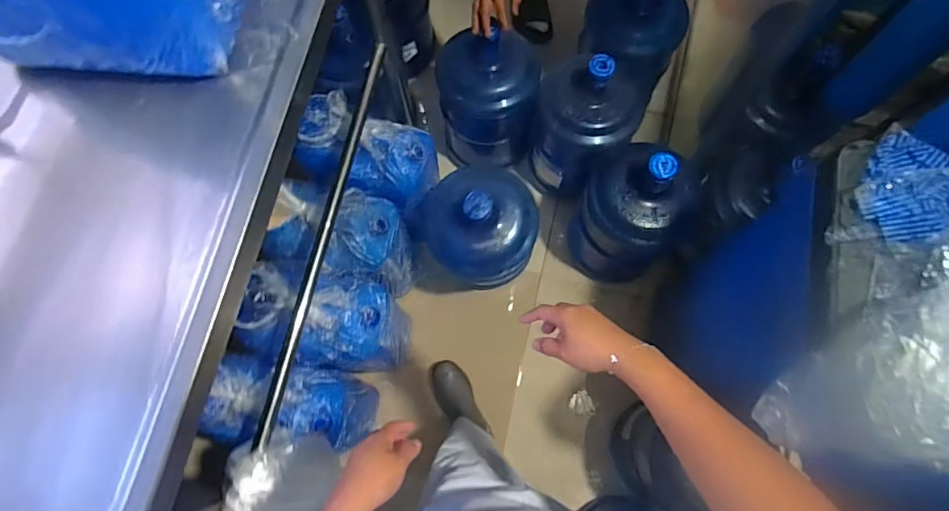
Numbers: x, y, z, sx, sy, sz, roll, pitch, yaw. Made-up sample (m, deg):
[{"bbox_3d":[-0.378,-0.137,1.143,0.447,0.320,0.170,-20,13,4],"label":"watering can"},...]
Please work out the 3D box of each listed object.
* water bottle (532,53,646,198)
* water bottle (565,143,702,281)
[{"bbox_3d":[0.272,-0.324,1.276,0.244,0.443,0.242,-1,74,2],"label":"water bottle"},{"bbox_3d":[0.398,-0.111,1.220,0.255,0.482,0.260,-1,74,2],"label":"water bottle"}]

